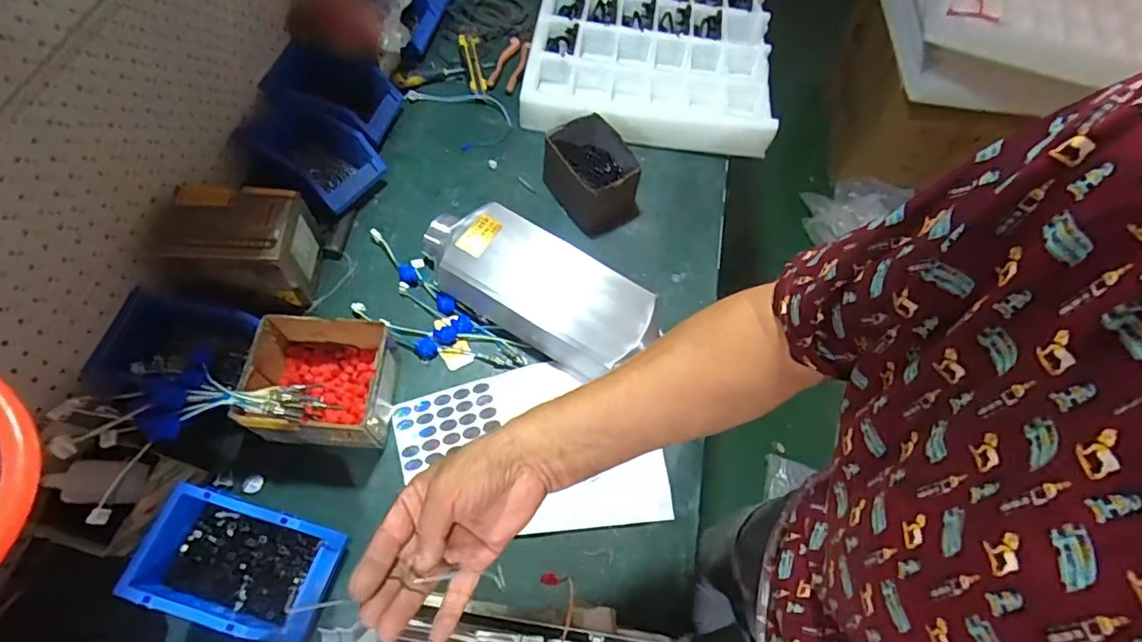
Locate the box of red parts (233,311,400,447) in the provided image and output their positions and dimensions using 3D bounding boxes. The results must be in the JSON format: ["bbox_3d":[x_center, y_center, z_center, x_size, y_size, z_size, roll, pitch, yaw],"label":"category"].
[{"bbox_3d":[-0.303,0.077,0.682,0.154,0.102,0.138,2,63,-3],"label":"box of red parts"}]

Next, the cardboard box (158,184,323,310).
[{"bbox_3d":[-0.429,-0.100,0.730,0.156,0.121,0.116,1,63,-3],"label":"cardboard box"}]

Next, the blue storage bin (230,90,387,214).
[{"bbox_3d":[-0.392,-0.251,0.825,0.194,0.079,0.136,26,64,9],"label":"blue storage bin"}]

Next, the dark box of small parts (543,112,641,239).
[{"bbox_3d":[0.039,-0.226,0.864,0.121,0.104,0.146,-31,69,-18],"label":"dark box of small parts"}]

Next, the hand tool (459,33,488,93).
[{"bbox_3d":[-0.175,-0.468,0.997,0.033,0.017,0.123,-12,80,-10],"label":"hand tool"}]

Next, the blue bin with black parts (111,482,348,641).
[{"bbox_3d":[-0.356,0.260,0.591,0.187,0.072,0.119,15,63,4],"label":"blue bin with black parts"}]

